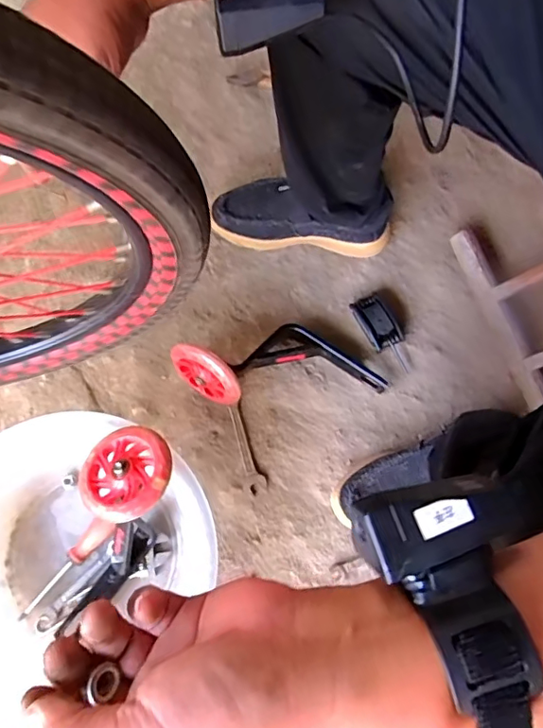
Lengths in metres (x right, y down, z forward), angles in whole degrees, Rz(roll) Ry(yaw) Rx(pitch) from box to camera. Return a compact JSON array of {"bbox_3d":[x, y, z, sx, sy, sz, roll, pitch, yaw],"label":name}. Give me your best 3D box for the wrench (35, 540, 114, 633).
[{"bbox_3d":[-0.255,0.294,0.697,0.022,0.010,0.137,42,77,10],"label":"wrench"}]

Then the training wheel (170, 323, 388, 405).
[{"bbox_3d":[0.011,0.002,0.729,0.287,0.103,0.120,-7,77,-1],"label":"training wheel"}]

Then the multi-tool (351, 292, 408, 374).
[{"bbox_3d":[0.163,-0.048,0.775,0.054,0.028,0.123,-26,76,-8],"label":"multi-tool"}]

